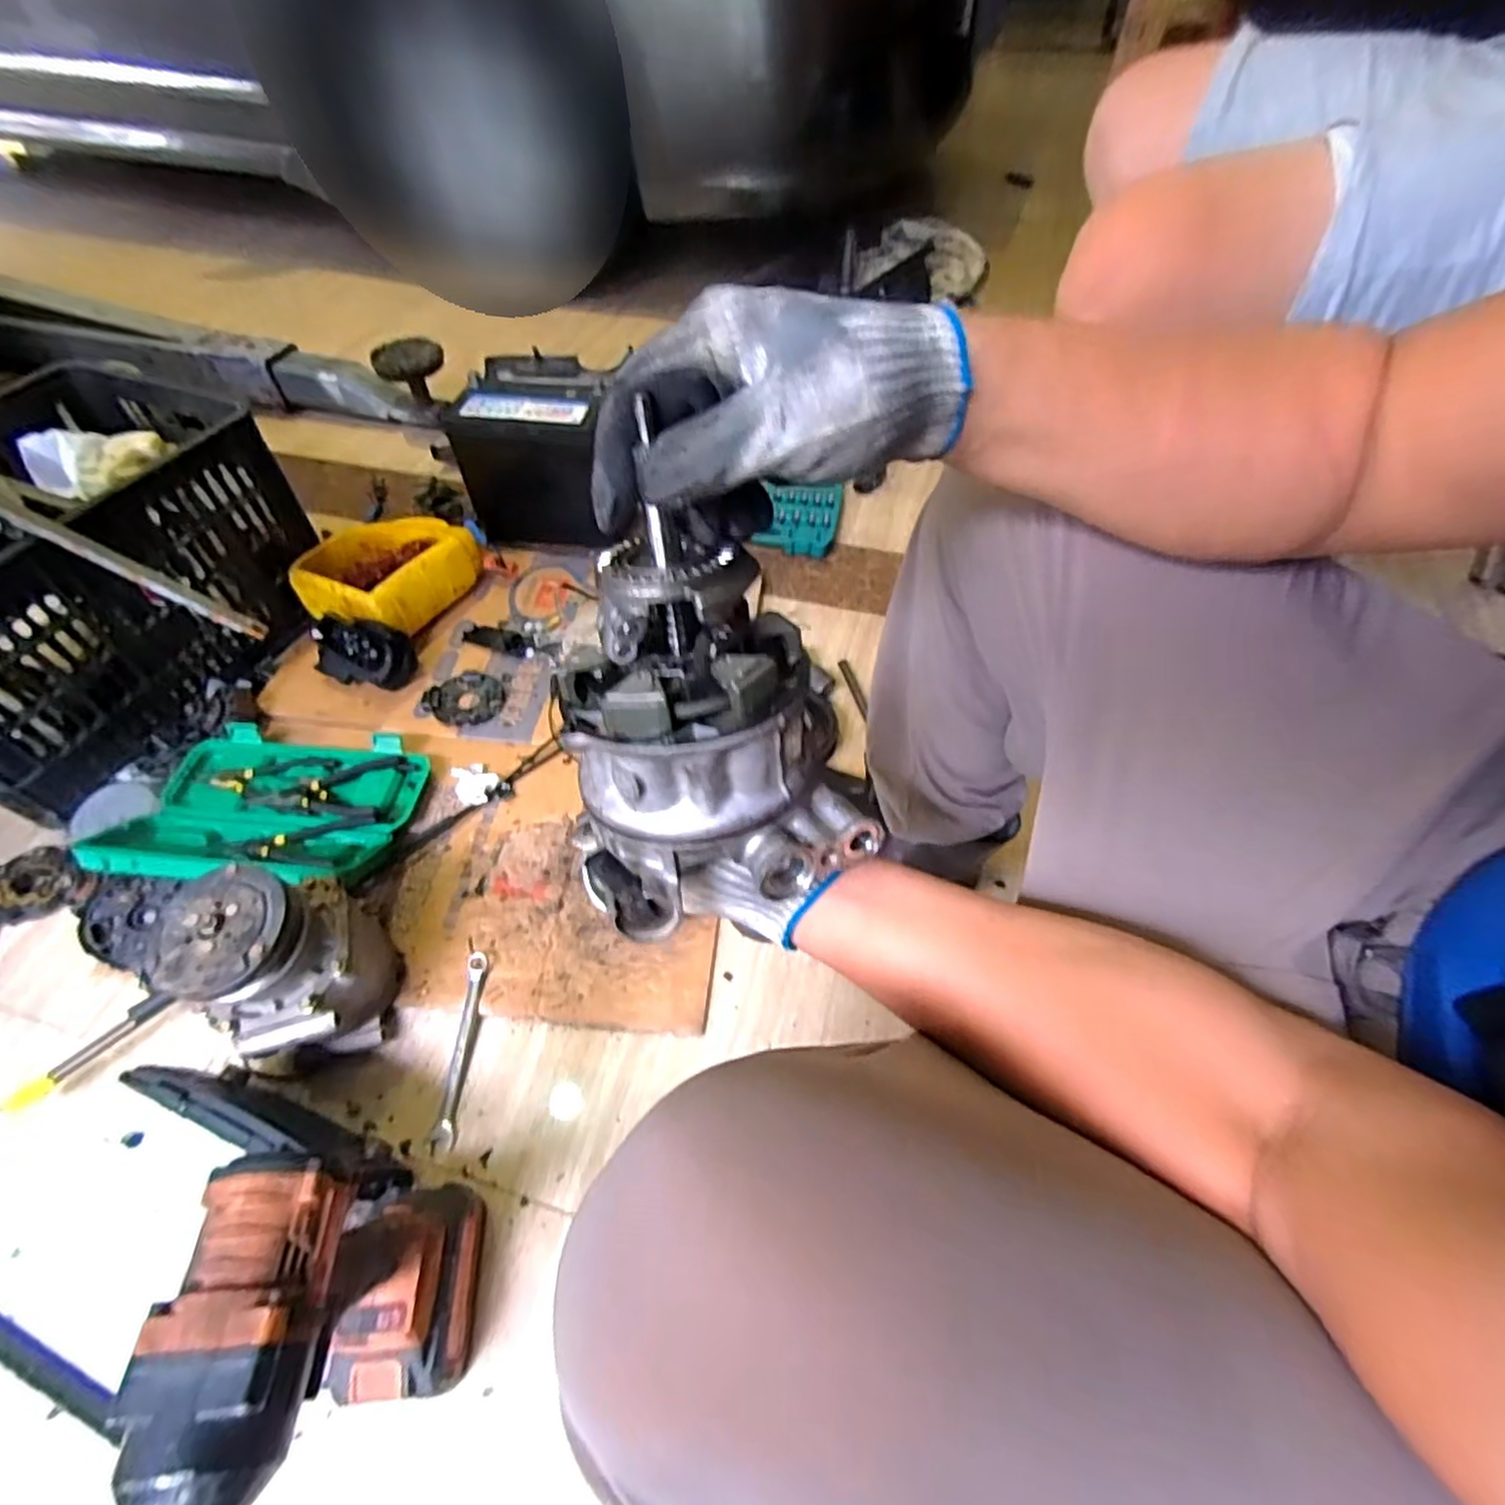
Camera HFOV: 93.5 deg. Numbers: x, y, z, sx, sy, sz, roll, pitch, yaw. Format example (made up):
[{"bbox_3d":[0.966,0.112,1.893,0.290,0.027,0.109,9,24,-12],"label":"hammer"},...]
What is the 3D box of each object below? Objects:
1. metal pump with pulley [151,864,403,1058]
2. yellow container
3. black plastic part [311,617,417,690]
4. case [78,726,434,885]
[{"bbox_3d":[-0.400,0.188,0.625,0.115,0.199,0.127,-21,56,-14],"label":"metal pump with pulley"},{"bbox_3d":[-0.506,-0.249,0.992,0.179,0.093,0.207,21,56,16],"label":"yellow container"},{"bbox_3d":[-0.503,-0.125,0.908,0.119,0.074,0.063,5,53,5],"label":"black plastic part"},{"bbox_3d":[-0.538,0.055,0.785,0.296,0.073,0.208,3,53,3],"label":"case"}]

